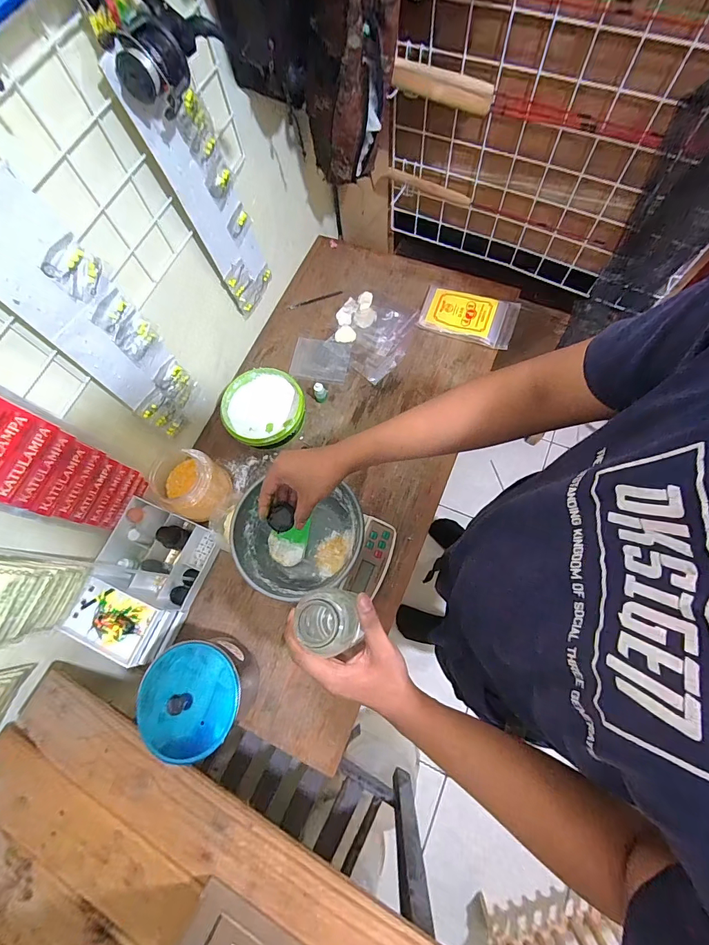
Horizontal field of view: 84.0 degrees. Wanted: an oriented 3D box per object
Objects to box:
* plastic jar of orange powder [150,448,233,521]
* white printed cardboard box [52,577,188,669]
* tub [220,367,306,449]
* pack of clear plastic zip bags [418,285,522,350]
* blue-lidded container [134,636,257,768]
[{"bbox_3d":[-0.292,0.014,0.708,0.109,0.098,0.111,-1,71,4],"label":"plastic jar of orange powder"},{"bbox_3d":[-0.370,0.238,0.641,0.151,0.072,0.101,19,74,10],"label":"white printed cardboard box"},{"bbox_3d":[-0.177,-0.123,0.775,0.157,0.058,0.152,-1,71,4],"label":"tub"},{"bbox_3d":[0.240,-0.335,0.836,0.194,0.030,0.111,19,74,10],"label":"pack of clear plastic zip bags"},{"bbox_3d":[-0.220,0.323,0.566,0.135,0.153,0.129,-1,71,4],"label":"blue-lidded container"}]

